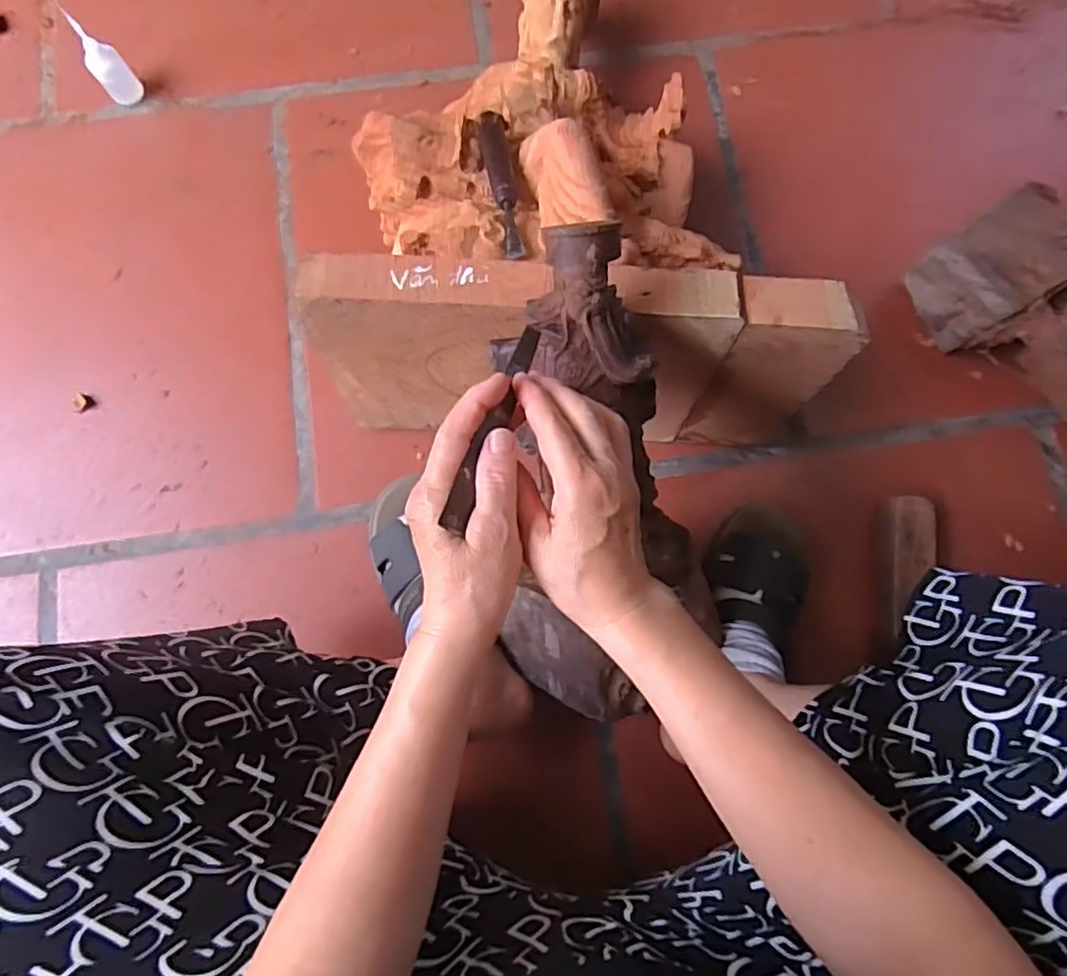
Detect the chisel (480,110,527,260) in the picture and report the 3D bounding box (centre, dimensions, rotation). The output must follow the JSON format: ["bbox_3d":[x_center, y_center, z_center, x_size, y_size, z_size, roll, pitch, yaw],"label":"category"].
[{"bbox_3d":[-0.027,-0.262,0.540,0.024,0.031,0.164,-6,78,-2],"label":"chisel"}]

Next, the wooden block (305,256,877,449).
[{"bbox_3d":[0.035,-0.105,0.554,0.406,0.232,0.062,3,78,0],"label":"wooden block"}]

